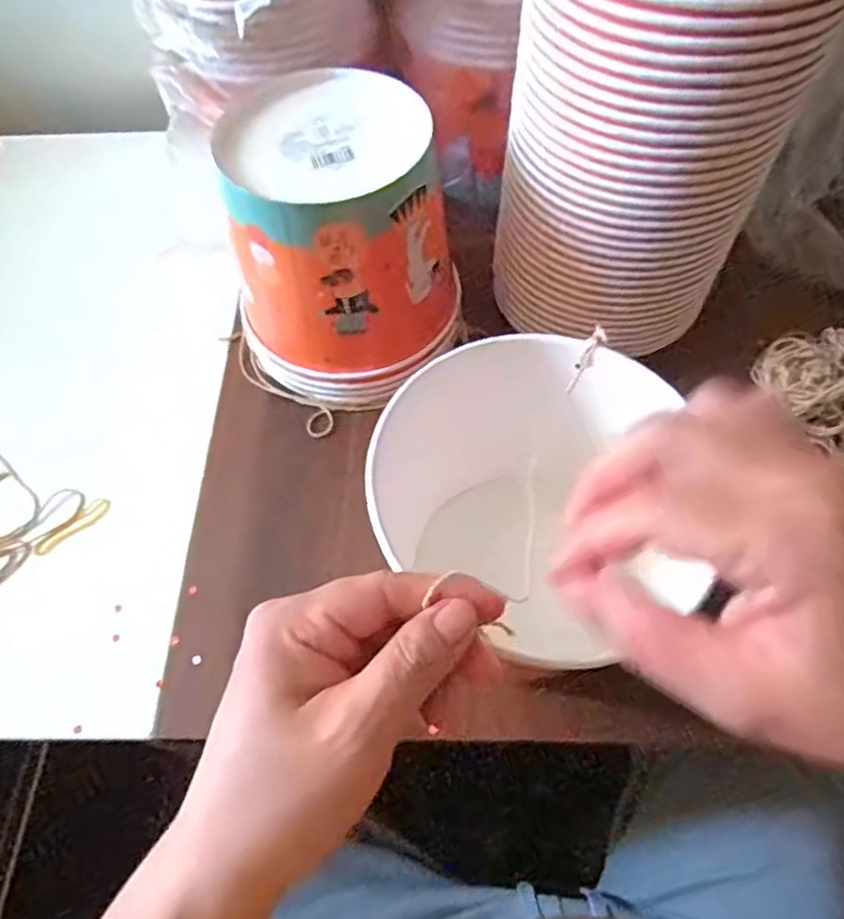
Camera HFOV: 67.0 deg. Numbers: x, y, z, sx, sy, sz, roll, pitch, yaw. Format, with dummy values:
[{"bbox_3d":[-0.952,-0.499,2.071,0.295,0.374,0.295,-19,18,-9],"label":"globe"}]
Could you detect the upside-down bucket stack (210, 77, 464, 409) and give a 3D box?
[{"bbox_3d":[-0.050,-0.145,0.446,0.153,0.163,0.151,-6,61,-1],"label":"upside-down bucket stack"}]

